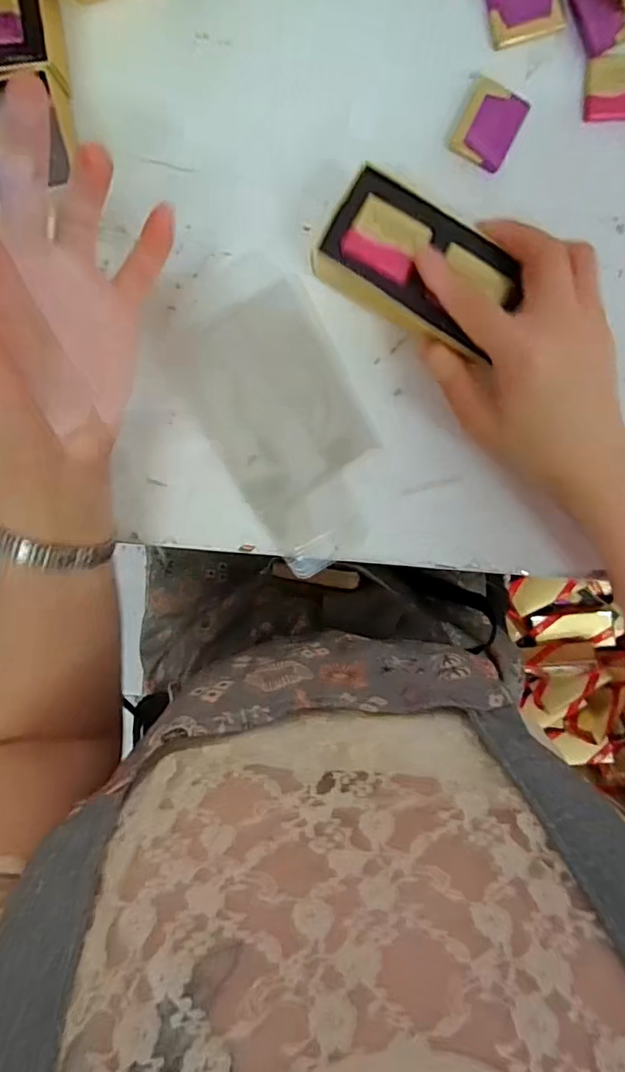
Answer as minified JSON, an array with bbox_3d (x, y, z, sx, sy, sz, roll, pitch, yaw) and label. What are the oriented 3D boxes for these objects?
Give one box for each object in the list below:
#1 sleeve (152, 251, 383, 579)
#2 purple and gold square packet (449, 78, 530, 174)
[{"bbox_3d":[-0.017,-0.072,0.352,0.091,0.007,0.181,-29,100,3],"label":"sleeve"},{"bbox_3d":[0.099,-0.230,0.315,0.032,0.004,0.041,27,98,-4],"label":"purple and gold square packet"}]

